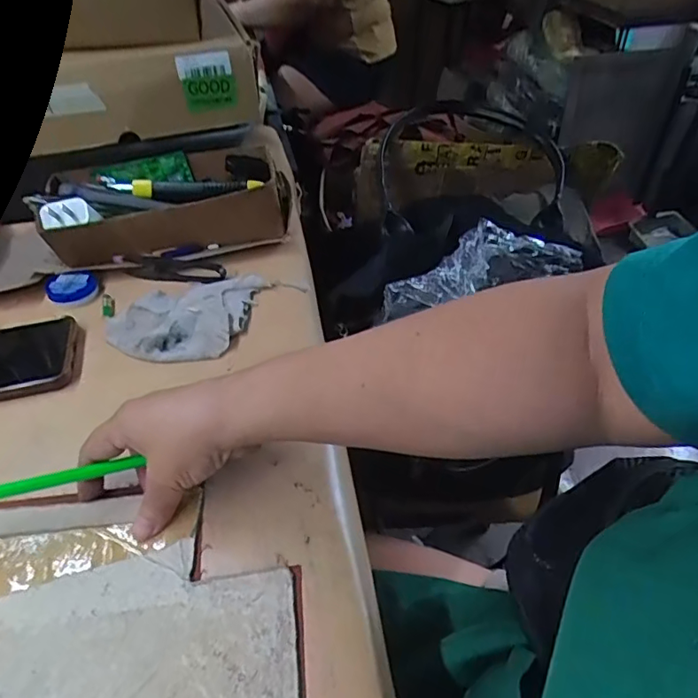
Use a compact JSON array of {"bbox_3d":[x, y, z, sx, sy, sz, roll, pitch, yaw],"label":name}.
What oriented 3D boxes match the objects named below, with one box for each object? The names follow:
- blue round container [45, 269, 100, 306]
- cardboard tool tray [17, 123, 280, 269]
[{"bbox_3d":[-0.253,-0.056,0.492,0.043,0.012,0.039,-11,44,-10],"label":"blue round container"},{"bbox_3d":[-0.182,-0.141,0.535,0.233,0.076,0.104,-9,43,-8],"label":"cardboard tool tray"}]

